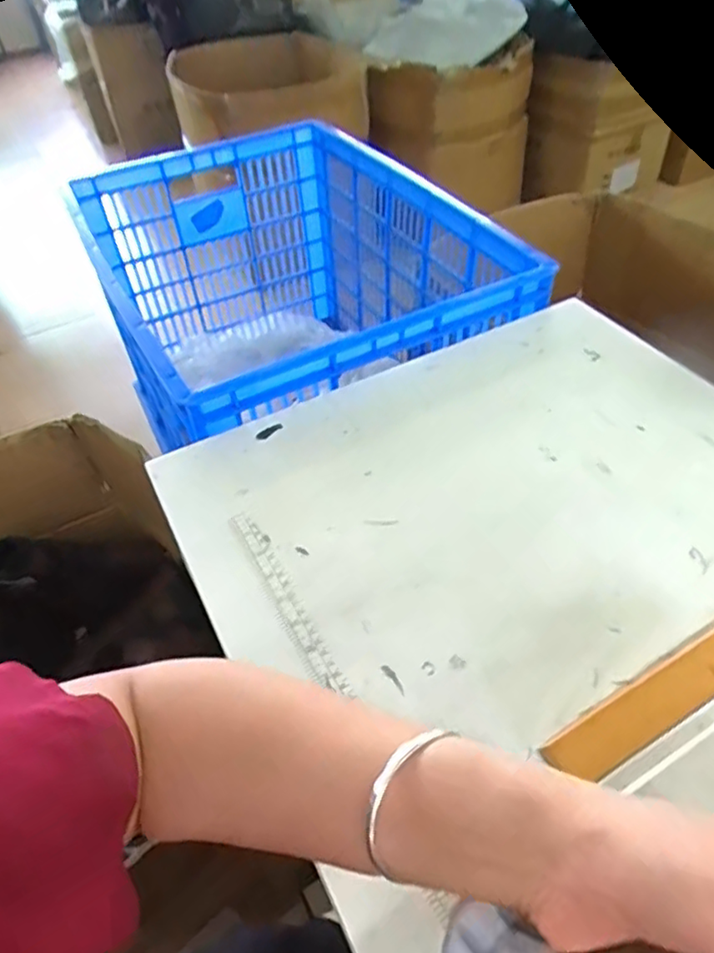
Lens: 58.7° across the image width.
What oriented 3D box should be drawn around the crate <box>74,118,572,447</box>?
[{"bbox_3d":[-0.110,-0.239,1.042,0.491,0.384,0.695,-22,49,-16],"label":"crate"}]

